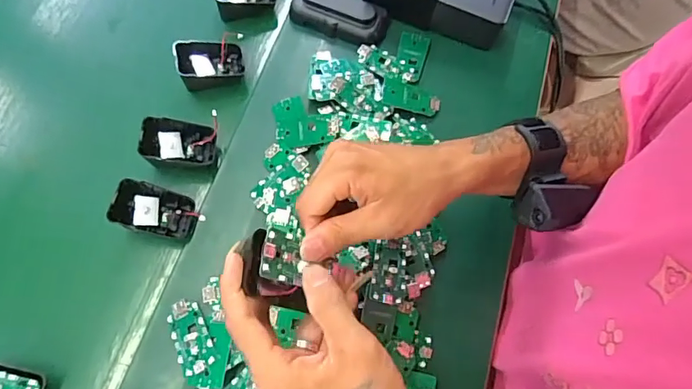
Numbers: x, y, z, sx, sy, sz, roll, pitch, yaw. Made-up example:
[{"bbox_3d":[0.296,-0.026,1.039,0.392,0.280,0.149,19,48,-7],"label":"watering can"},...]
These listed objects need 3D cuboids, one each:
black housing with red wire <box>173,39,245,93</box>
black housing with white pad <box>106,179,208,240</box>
[{"bbox_3d":[-0.142,-0.139,0.508,0.065,0.036,0.050,-9,69,-4],"label":"black housing with red wire"},{"bbox_3d":[-0.175,0.014,0.447,0.076,0.018,0.042,20,64,-31],"label":"black housing with white pad"}]

